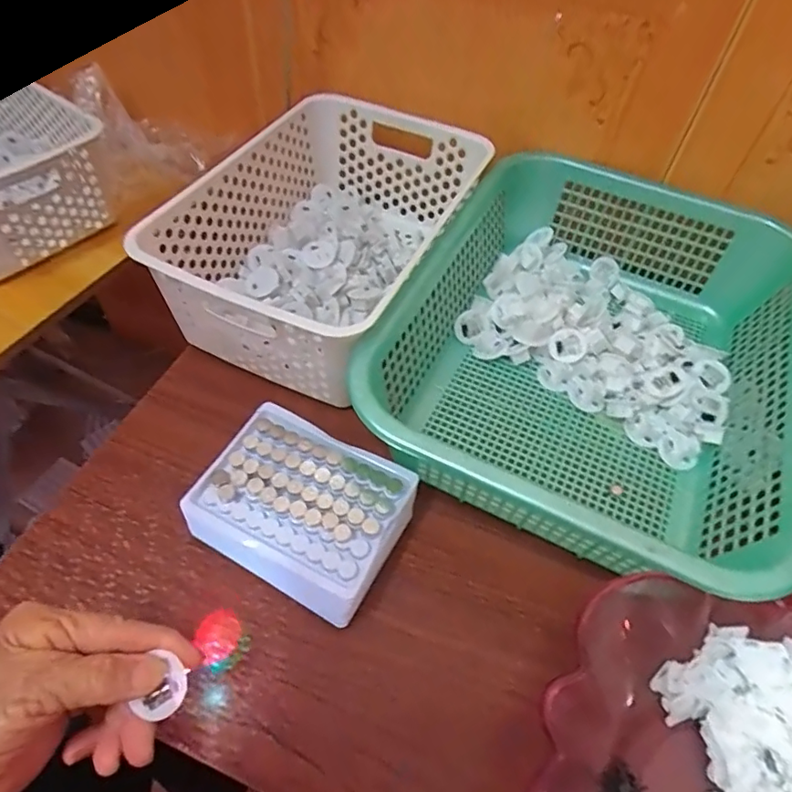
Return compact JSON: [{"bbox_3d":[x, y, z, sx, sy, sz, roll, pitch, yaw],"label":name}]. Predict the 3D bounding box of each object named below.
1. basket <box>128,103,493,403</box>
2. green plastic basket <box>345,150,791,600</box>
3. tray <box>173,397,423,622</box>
[{"bbox_3d":[-0.062,-0.152,0.500,0.210,0.102,0.316,21,56,11],"label":"basket"},{"bbox_3d":[0.163,-0.044,0.450,0.287,0.104,0.378,24,56,12],"label":"green plastic basket"},{"bbox_3d":[-0.064,0.080,0.380,0.130,0.050,0.102,26,56,14],"label":"tray"}]

